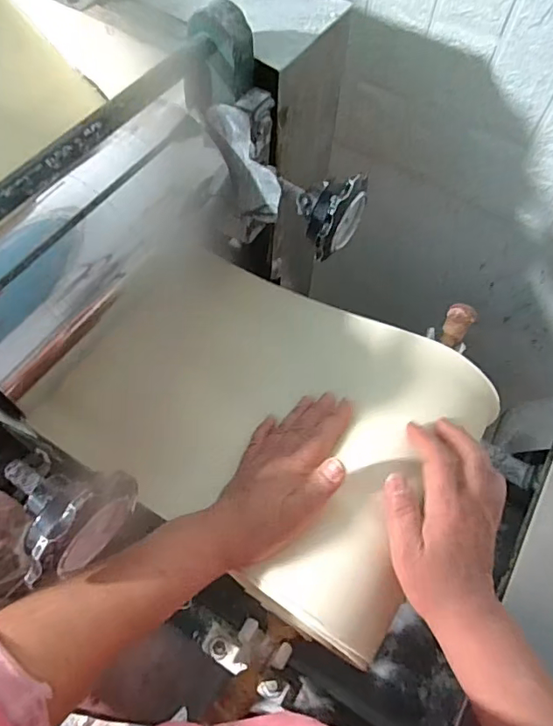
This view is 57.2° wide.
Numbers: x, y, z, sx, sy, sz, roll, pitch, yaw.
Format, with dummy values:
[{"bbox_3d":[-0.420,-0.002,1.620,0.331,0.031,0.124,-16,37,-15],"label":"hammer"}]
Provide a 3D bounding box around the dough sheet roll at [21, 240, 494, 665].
[{"bbox_3d":[-0.007,0.037,0.458,0.348,0.077,0.261,32,65,14],"label":"dough sheet roll"}]

